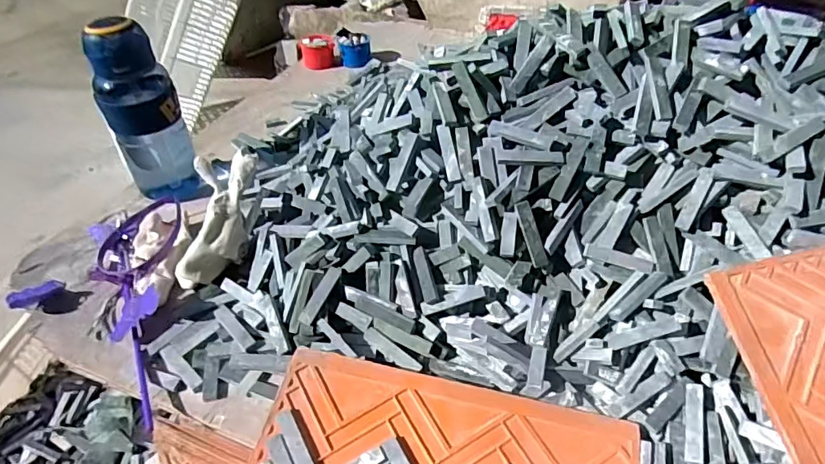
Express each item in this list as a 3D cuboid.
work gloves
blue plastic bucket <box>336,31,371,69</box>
[{"bbox_3d":[-0.213,-0.014,0.554,0.062,0.056,0.158,15,87,18],"label":"work gloves"},{"bbox_3d":[-0.106,-0.343,0.968,0.058,0.045,0.062,-1,43,1],"label":"blue plastic bucket"}]

